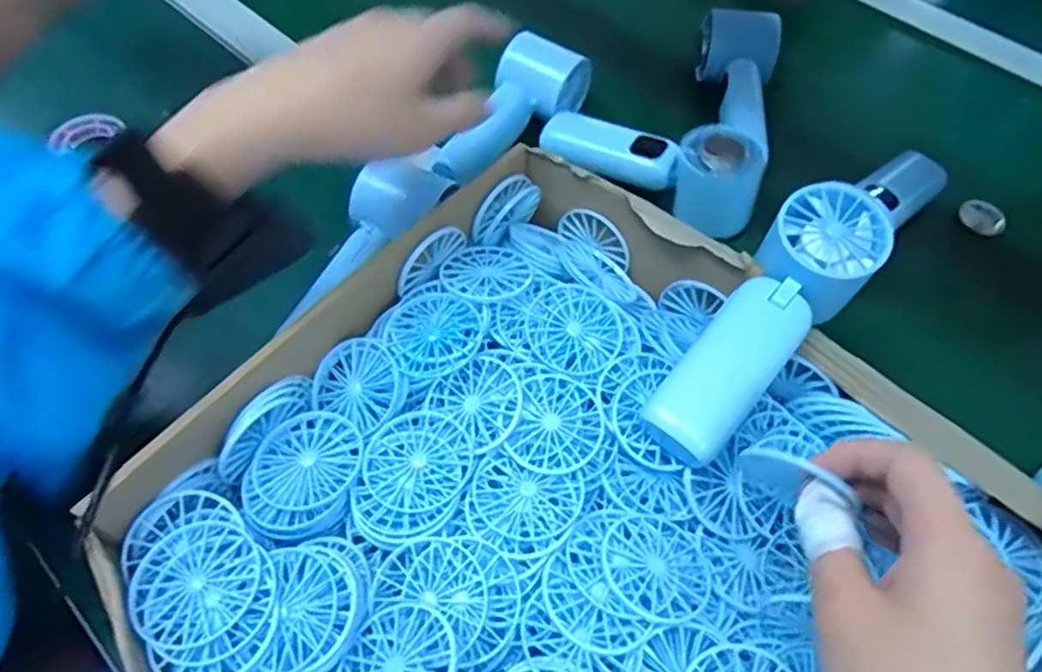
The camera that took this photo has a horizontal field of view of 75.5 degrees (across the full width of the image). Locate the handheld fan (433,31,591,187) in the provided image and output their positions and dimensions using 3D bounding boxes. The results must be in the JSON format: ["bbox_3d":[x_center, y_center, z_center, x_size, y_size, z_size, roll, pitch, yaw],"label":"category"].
[{"bbox_3d":[-0.015,-0.159,0.482,0.051,0.040,0.148,34,64,17],"label":"handheld fan"}]

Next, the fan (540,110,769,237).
[{"bbox_3d":[0.092,-0.128,0.468,0.153,0.047,0.045,27,62,13],"label":"fan"}]

